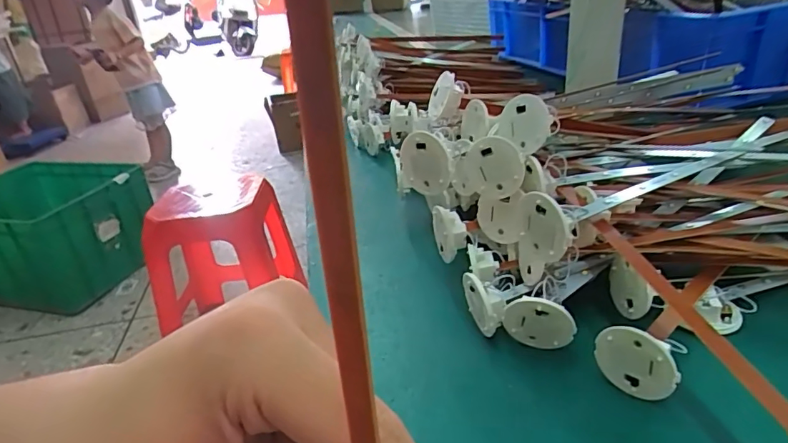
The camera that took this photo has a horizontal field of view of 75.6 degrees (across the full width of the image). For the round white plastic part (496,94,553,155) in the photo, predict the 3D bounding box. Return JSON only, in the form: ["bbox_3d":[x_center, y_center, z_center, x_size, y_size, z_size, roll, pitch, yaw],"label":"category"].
[{"bbox_3d":[0.084,-0.065,0.329,0.012,0.033,0.043,4,27,-29],"label":"round white plastic part"}]

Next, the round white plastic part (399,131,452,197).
[{"bbox_3d":[0.018,-0.034,0.304,0.005,0.043,0.042,-24,54,-28],"label":"round white plastic part"}]

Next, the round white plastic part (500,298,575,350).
[{"bbox_3d":[0.080,0.057,0.280,0.037,0.039,0.009,4,28,19],"label":"round white plastic part"}]

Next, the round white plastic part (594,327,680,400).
[{"bbox_3d":[0.116,0.069,0.247,0.037,0.038,0.004,19,36,39],"label":"round white plastic part"}]

